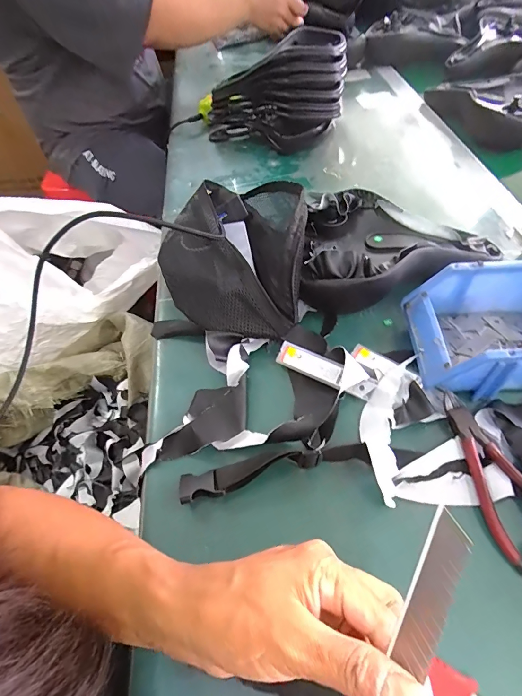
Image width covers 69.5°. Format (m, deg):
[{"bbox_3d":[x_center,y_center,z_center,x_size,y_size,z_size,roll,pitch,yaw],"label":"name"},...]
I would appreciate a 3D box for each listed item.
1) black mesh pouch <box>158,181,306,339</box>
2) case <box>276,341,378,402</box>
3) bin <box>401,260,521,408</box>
[{"bbox_3d":[-0.039,-0.139,0.477,0.183,0.085,0.277,-4,53,3],"label":"black mesh pouch"},{"bbox_3d":[0.066,0.024,0.394,0.104,0.013,0.025,26,60,23],"label":"case"},{"bbox_3d":[0.249,-0.020,0.374,0.178,0.069,0.119,-2,53,4],"label":"bin"}]

